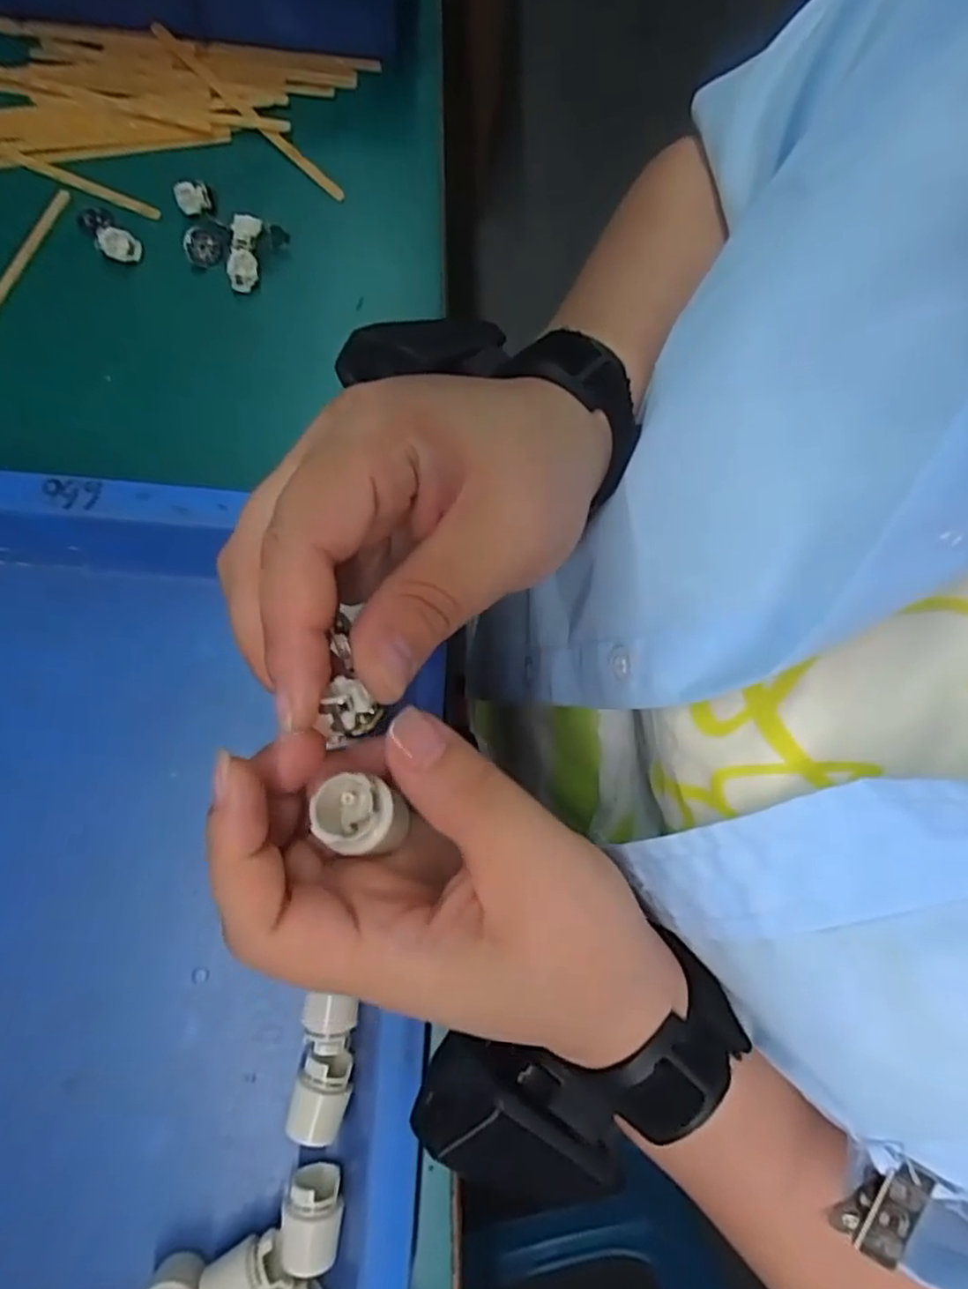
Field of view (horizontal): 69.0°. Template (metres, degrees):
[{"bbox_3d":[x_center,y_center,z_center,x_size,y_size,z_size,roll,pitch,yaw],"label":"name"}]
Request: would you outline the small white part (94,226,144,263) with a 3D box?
[{"bbox_3d":[-0.167,-0.182,0.322,0.017,0.015,0.008,-8,79,-7],"label":"small white part"}]

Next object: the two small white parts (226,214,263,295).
[{"bbox_3d":[-0.111,-0.183,0.326,0.013,0.008,0.032,4,78,-4],"label":"two small white parts"}]

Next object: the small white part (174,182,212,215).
[{"bbox_3d":[-0.136,-0.210,0.329,0.015,0.007,0.013,-21,81,-9],"label":"small white part"}]

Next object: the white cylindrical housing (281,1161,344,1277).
[{"bbox_3d":[-0.061,0.204,0.250,0.019,0.015,0.028,7,78,-4],"label":"white cylindrical housing"}]

